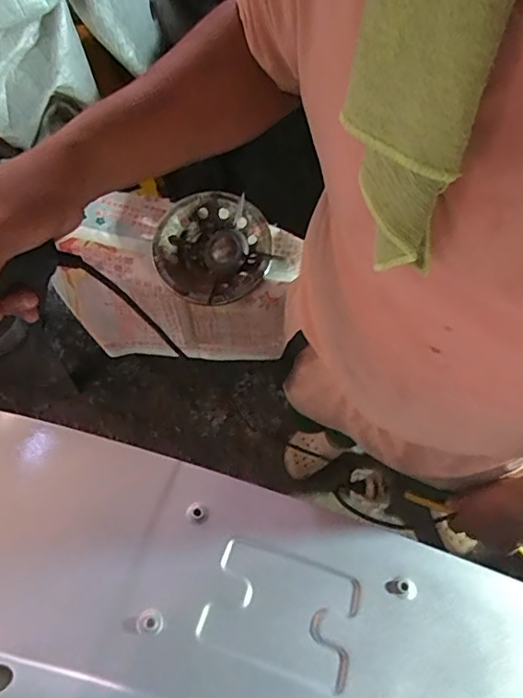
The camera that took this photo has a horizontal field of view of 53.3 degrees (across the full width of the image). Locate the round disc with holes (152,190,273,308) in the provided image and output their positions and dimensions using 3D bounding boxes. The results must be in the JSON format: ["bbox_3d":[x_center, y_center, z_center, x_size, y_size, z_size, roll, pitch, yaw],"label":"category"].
[{"bbox_3d":[-0.084,-0.174,0.905,0.194,0.050,0.198,0,73,-1],"label":"round disc with holes"}]

